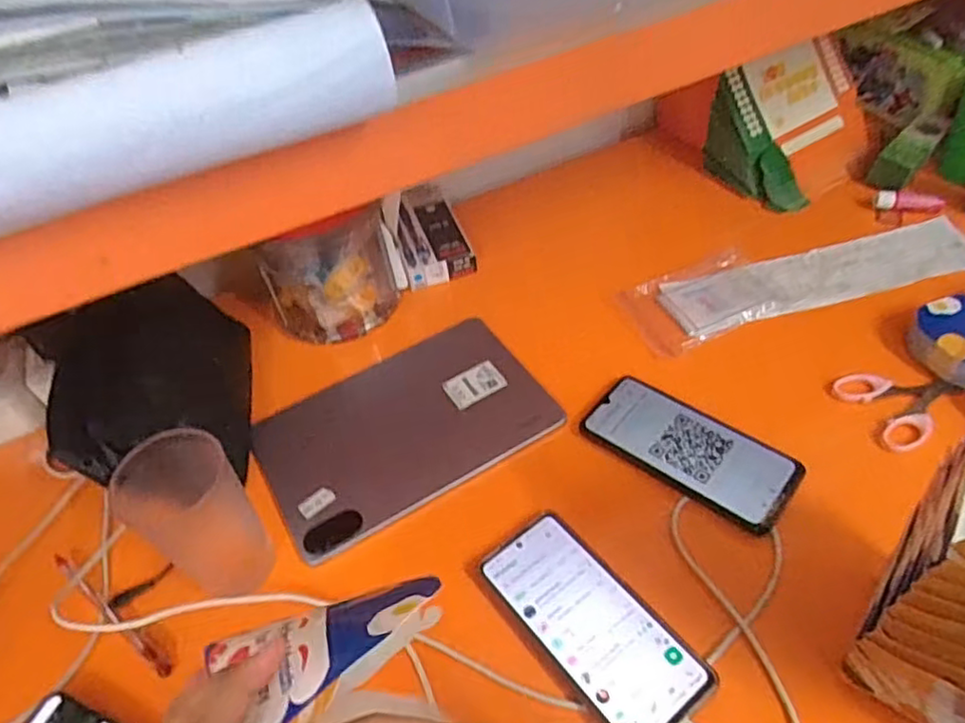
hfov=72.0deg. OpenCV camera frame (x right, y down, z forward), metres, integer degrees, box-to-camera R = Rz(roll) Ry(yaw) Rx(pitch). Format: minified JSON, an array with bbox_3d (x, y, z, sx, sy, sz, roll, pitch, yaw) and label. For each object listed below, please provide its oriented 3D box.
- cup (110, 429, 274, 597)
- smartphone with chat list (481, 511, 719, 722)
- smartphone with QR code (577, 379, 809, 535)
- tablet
[{"bbox_3d":[-0.206,0.116,0.491,0.069,0.125,0.074,-4,48,4],"label":"cup"},{"bbox_3d":[0.078,0.184,0.473,0.078,0.010,0.166,-33,53,-21],"label":"smartphone with chat list"},{"bbox_3d":[0.173,0.072,0.558,0.171,0.007,0.078,30,58,29],"label":"smartphone with QR code"},{"bbox_3d":[-0.071,0.059,0.608,0.251,0.010,0.164,-27,50,-16],"label":"tablet"}]

